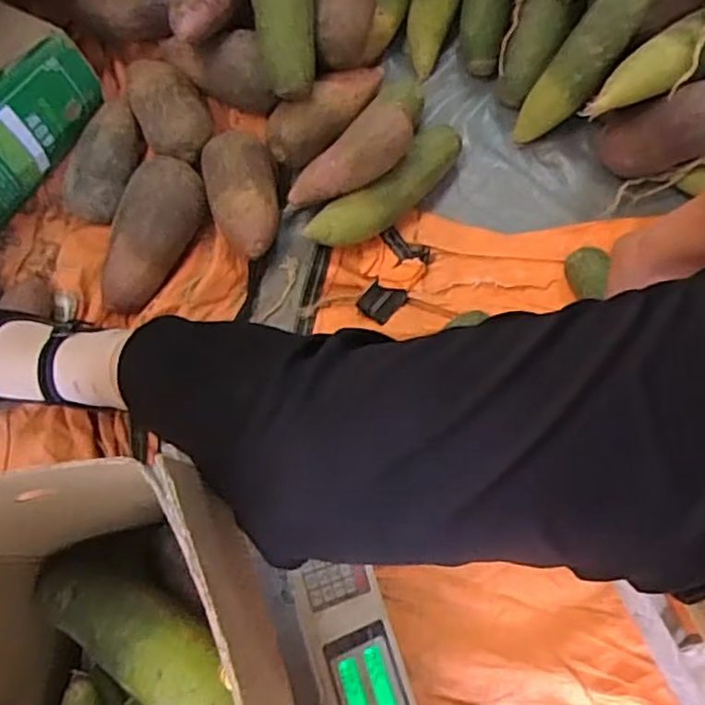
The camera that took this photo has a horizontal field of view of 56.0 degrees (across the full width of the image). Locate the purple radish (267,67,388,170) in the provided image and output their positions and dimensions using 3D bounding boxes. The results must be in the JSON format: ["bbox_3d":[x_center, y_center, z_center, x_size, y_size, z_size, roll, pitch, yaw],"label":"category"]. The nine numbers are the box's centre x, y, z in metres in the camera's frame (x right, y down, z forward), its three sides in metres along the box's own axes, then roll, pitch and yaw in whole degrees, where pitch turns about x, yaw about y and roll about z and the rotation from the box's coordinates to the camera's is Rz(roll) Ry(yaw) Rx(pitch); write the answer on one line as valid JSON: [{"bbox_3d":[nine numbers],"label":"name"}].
[{"bbox_3d":[-0.023,-0.266,0.715,0.156,0.049,0.061,-40,77,-10],"label":"purple radish"}]

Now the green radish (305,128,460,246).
[{"bbox_3d":[0.041,-0.168,0.707,0.197,0.056,0.053,-43,78,-11],"label":"green radish"}]

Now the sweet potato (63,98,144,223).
[{"bbox_3d":[-0.265,-0.211,0.717,0.062,0.059,0.148,9,74,3],"label":"sweet potato"}]

